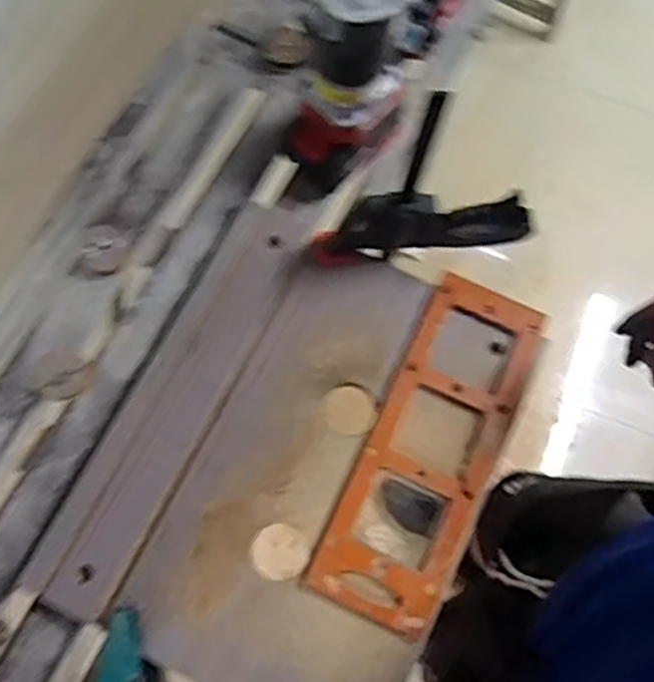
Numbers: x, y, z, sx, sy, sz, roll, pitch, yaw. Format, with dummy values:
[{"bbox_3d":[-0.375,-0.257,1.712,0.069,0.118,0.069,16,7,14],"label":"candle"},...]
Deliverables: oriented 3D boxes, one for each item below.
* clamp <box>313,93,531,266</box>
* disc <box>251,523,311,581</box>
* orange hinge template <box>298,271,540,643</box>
[{"bbox_3d":[0.094,-0.129,0.610,0.196,0.232,0.033,-6,74,-4],"label":"clamp"},{"bbox_3d":[-0.042,0.189,0.629,0.048,0.004,0.048,1,74,-2],"label":"disc"},{"bbox_3d":[0.099,0.094,0.650,0.113,0.016,0.321,25,74,5],"label":"orange hinge template"}]

